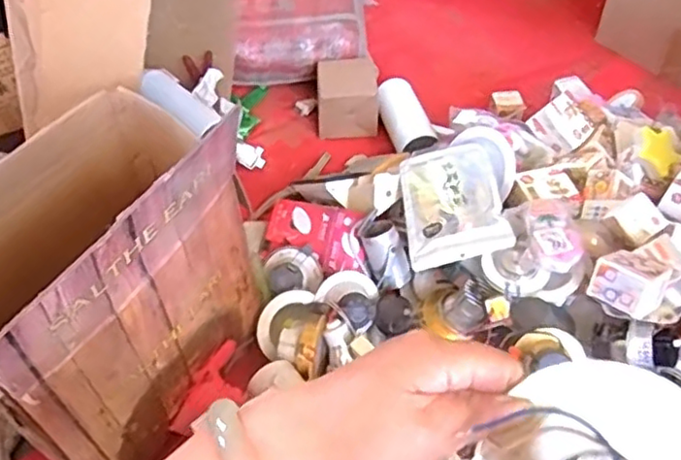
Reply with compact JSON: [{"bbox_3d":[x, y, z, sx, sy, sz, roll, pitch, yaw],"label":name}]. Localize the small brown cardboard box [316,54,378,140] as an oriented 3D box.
[{"bbox_3d":[0.015,-0.250,1.218,0.116,0.087,0.127,-3,50,-1],"label":"small brown cardboard box"}]

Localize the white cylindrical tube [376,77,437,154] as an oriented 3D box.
[{"bbox_3d":[0.114,-0.203,1.188,0.071,0.061,0.197,-14,51,-10],"label":"white cylindrical tube"}]

